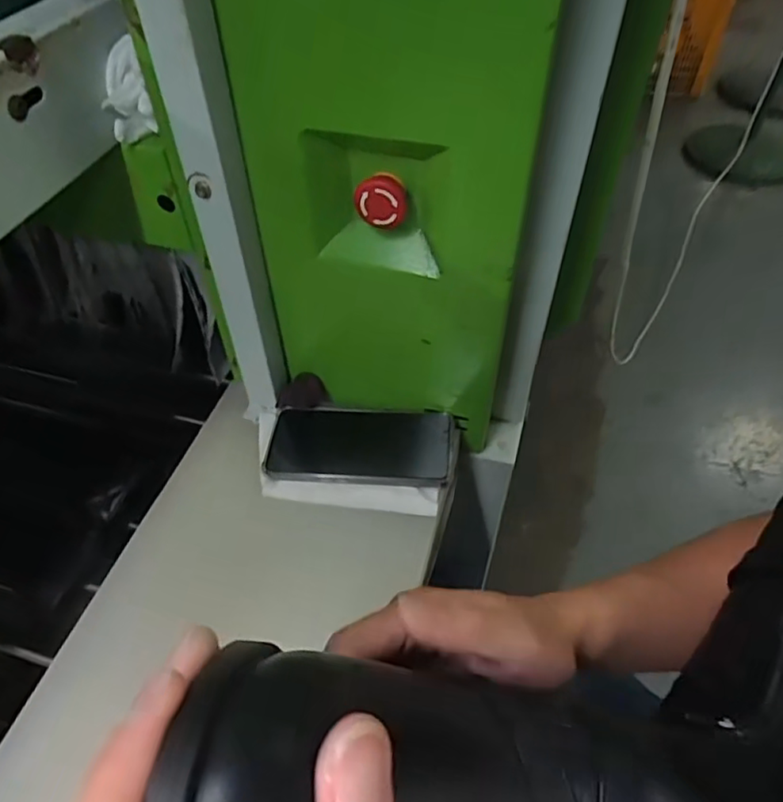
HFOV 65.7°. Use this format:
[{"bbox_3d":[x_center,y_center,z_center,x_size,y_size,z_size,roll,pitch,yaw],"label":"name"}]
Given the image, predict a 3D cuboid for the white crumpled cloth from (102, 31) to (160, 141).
[{"bbox_3d":[-0.184,-0.212,0.420,0.029,0.064,0.024,-16,51,-14],"label":"white crumpled cloth"}]

